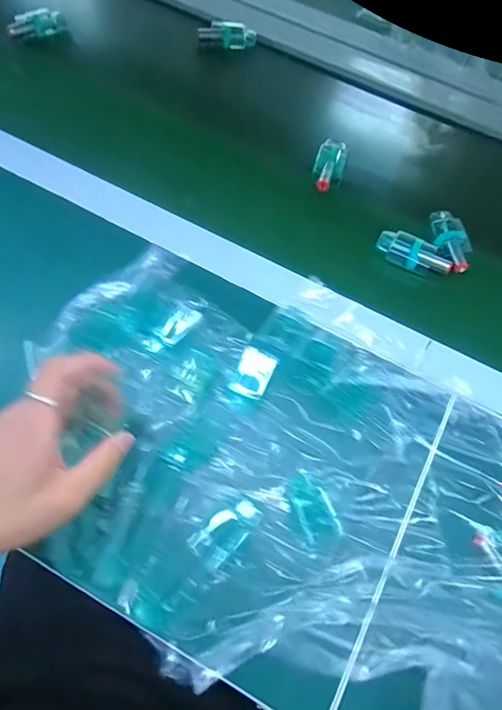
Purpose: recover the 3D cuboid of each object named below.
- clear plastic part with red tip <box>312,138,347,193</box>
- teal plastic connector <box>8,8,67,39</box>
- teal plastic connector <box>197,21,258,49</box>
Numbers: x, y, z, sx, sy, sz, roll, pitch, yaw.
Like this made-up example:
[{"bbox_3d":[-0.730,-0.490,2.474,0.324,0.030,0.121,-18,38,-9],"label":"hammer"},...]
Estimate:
[{"bbox_3d":[0.091,-0.216,0.508,0.033,0.017,0.077,17,68,5],"label":"clear plastic part with red tip"},{"bbox_3d":[-0.282,-0.432,0.579,0.024,0.027,0.081,40,56,13],"label":"teal plastic connector"},{"bbox_3d":[-0.030,-0.420,0.581,0.073,0.022,0.026,10,70,1],"label":"teal plastic connector"}]

